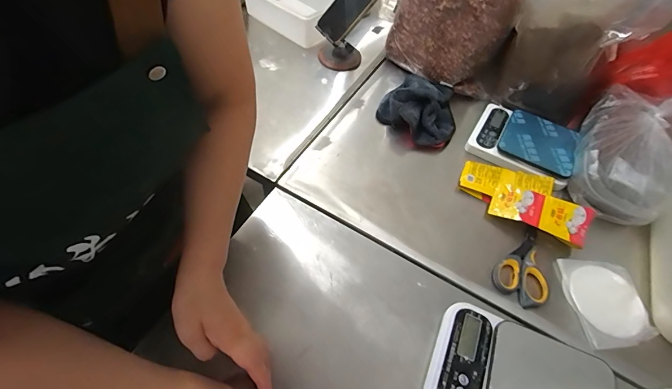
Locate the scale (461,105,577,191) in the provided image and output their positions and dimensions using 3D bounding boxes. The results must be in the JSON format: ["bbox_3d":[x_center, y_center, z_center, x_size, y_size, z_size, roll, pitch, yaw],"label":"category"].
[{"bbox_3d":[0.337,-0.099,0.609,0.166,0.029,0.143,30,60,15],"label":"scale"}]

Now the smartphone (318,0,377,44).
[{"bbox_3d":[0.034,-0.371,0.655,0.074,0.155,0.012,58,25,17],"label":"smartphone"}]

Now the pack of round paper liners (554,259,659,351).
[{"bbox_3d":[0.372,0.147,0.468,0.098,0.016,0.119,4,57,-2],"label":"pack of round paper liners"}]

